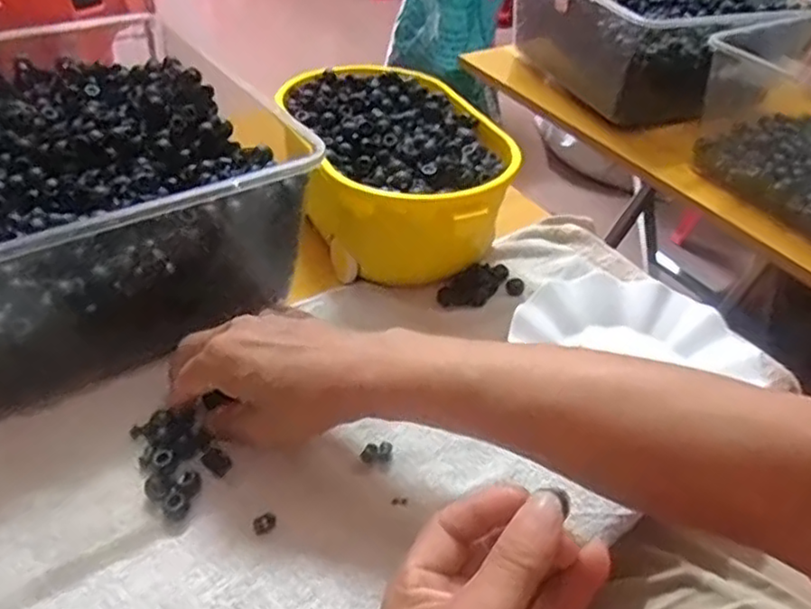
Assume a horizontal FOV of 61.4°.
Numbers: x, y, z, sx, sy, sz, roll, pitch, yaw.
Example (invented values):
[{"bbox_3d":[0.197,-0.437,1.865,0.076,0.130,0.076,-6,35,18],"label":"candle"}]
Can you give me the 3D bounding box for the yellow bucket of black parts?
[{"bbox_3d":[-0.009,-0.107,0.596,0.169,0.104,0.235,-9,43,-17],"label":"yellow bucket of black parts"}]

